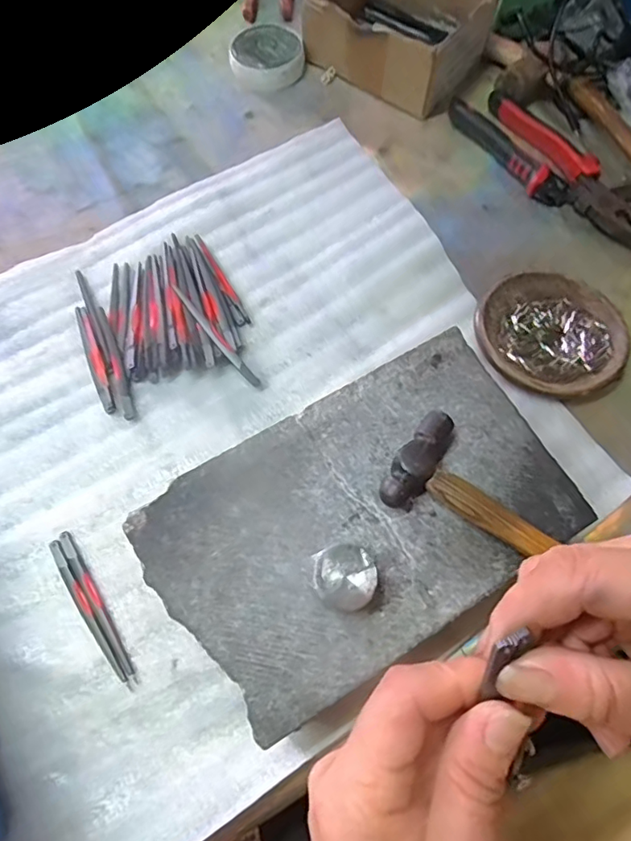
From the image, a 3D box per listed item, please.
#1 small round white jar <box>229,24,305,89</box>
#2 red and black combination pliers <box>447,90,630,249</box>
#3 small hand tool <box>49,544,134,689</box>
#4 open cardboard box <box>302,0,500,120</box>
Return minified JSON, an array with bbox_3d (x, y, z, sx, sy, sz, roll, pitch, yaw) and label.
[{"bbox_3d":[-0.049,-0.377,0.556,0.076,0.025,0.085,-6,66,-2],"label":"small round white jar"},{"bbox_3d":[0.216,-0.230,0.492,0.055,0.024,0.220,-34,70,-14],"label":"red and black combination pliers"},{"bbox_3d":[-0.146,0.124,0.344,0.008,0.005,0.108,-32,69,-14],"label":"small hand tool"},{"bbox_3d":[0.083,-0.402,0.545,0.165,0.065,0.126,36,70,15],"label":"open cardboard box"}]

